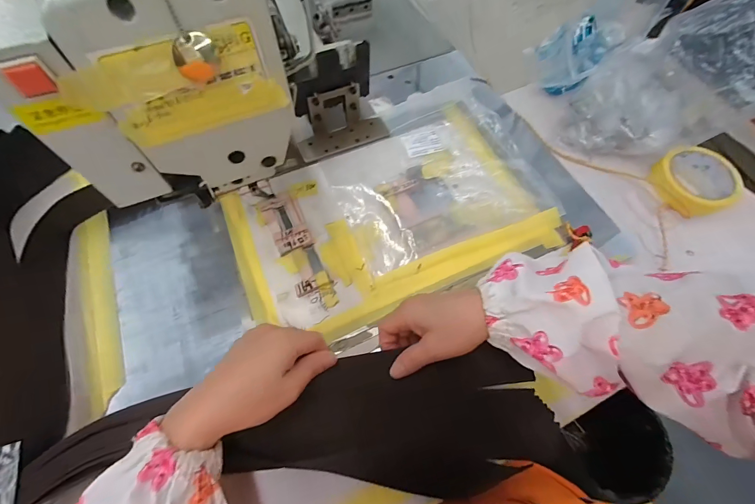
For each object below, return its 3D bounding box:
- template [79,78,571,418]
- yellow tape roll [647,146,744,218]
[{"bbox_3d":[-0.051,-0.038,0.403,0.541,0.014,0.260,-22,67,-11],"label":"template"},{"bbox_3d":[0.417,-0.094,0.432,0.100,0.032,0.086,-21,66,-11],"label":"yellow tape roll"}]

